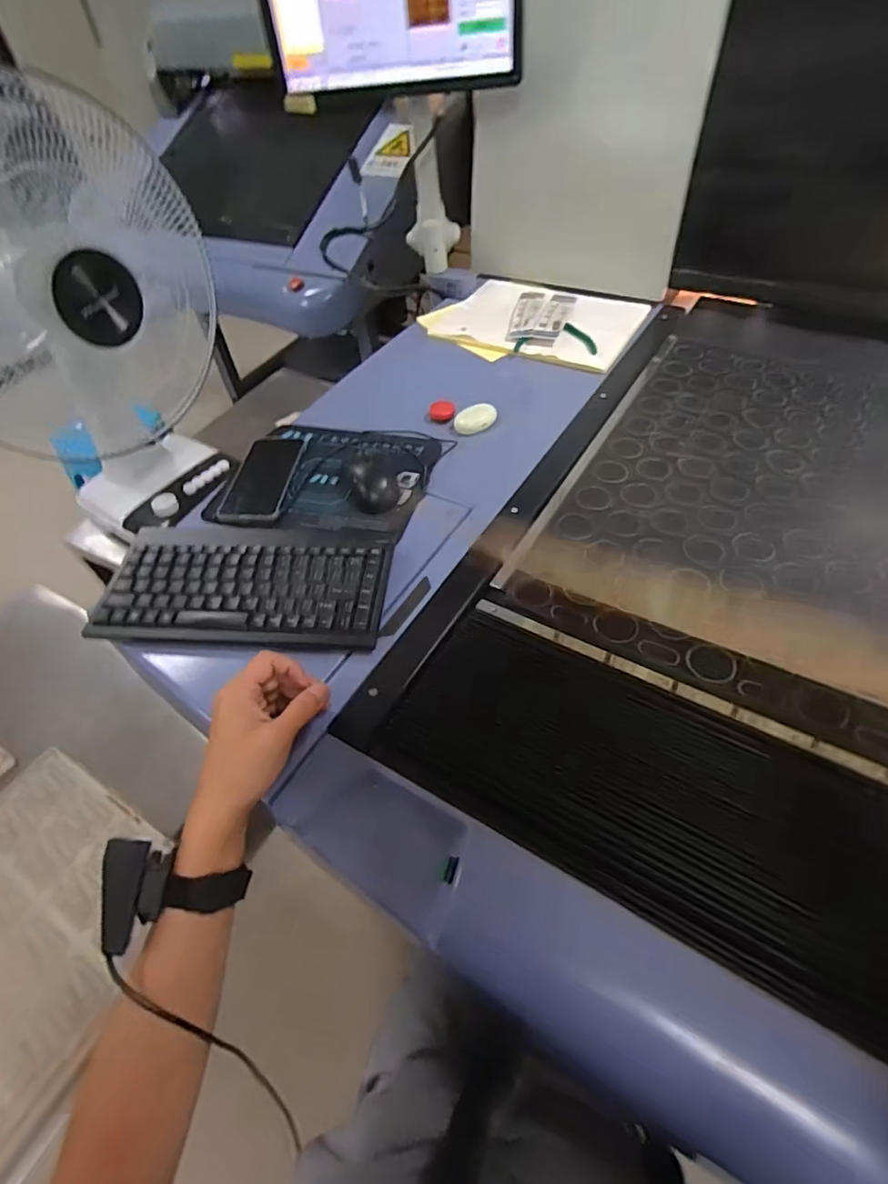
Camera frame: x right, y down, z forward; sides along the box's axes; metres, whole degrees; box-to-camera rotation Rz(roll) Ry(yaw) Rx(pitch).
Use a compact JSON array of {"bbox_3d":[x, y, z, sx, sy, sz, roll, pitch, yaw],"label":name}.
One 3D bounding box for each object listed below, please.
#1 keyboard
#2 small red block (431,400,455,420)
[{"bbox_3d":[-0.202,-0.009,0.578,0.289,0.030,0.149,3,52,7],"label":"keyboard"},{"bbox_3d":[-0.002,-0.274,0.832,0.037,0.017,0.029,-5,51,1],"label":"small red block"}]

